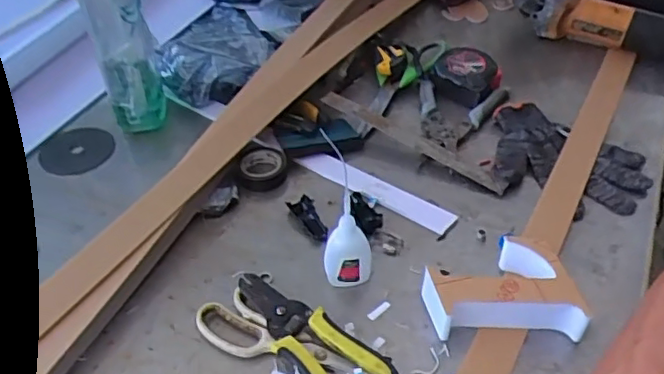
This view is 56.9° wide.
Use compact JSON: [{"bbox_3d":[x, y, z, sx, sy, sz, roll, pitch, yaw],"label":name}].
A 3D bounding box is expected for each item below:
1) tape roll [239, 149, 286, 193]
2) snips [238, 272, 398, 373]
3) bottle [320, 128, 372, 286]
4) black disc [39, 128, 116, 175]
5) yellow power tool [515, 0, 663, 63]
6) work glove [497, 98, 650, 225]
[{"bbox_3d":[-0.080,-0.022,0.711,0.054,0.019,0.061,-6,43,-5],"label":"tape roll"},{"bbox_3d":[-0.017,0.132,0.542,0.070,0.023,0.170,-32,51,-29],"label":"snips"},{"bbox_3d":[0.015,0.051,0.572,0.043,0.100,0.028,3,43,4],"label":"bottle"},{"bbox_3d":[-0.316,-0.045,0.757,0.084,0.009,0.084,-1,43,1],"label":"black disc"},{"bbox_3d":[0.396,-0.249,0.911,0.291,0.083,0.097,21,46,3],"label":"yellow power tool"},{"bbox_3d":[0.266,-0.031,0.712,0.186,0.022,0.147,23,48,24],"label":"work glove"}]

